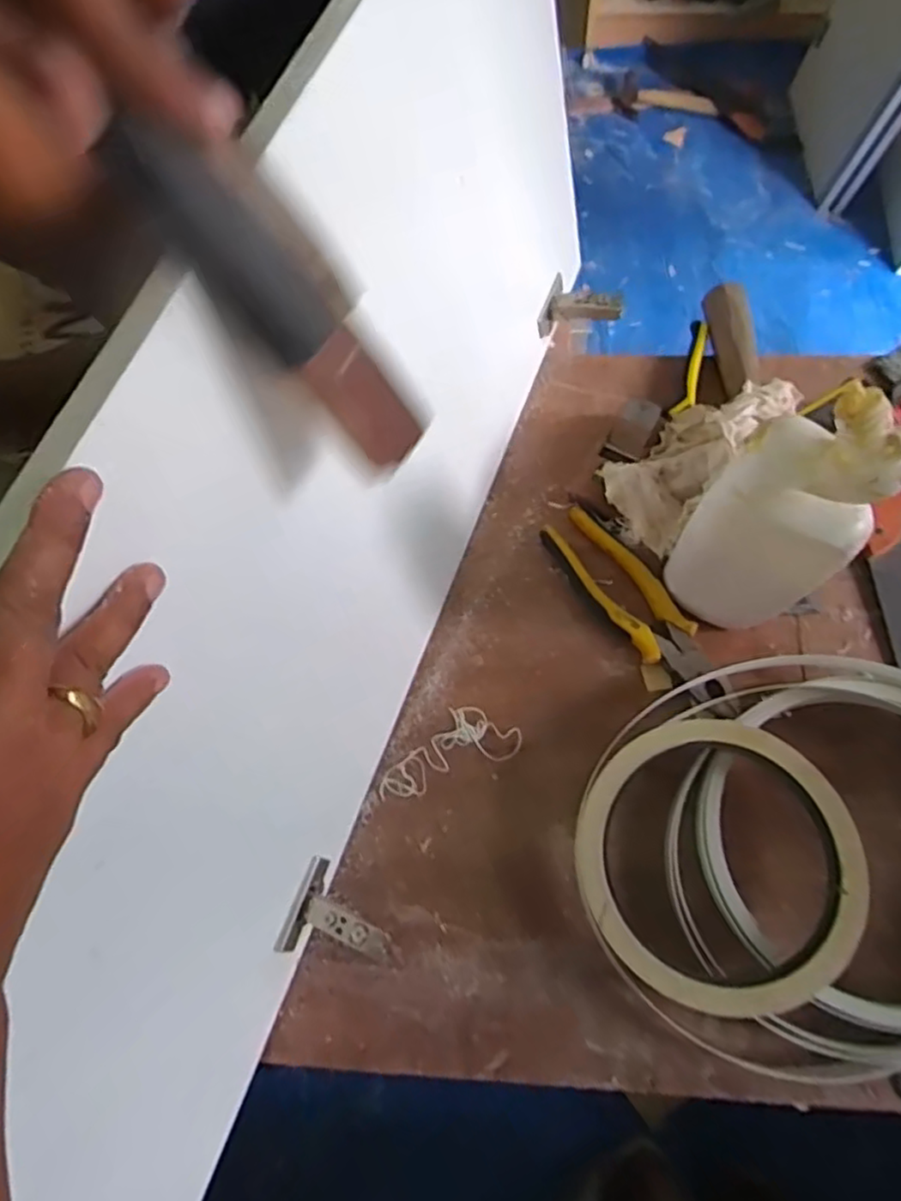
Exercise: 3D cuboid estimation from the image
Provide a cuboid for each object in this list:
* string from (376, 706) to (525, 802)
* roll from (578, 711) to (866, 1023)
[{"bbox_3d":[-0.004,0.118,0.537,0.117,0.016,0.049,-22,71,-4],"label":"string"},{"bbox_3d":[0.185,0.180,0.471,0.185,0.020,0.188,-3,69,8],"label":"roll"}]

